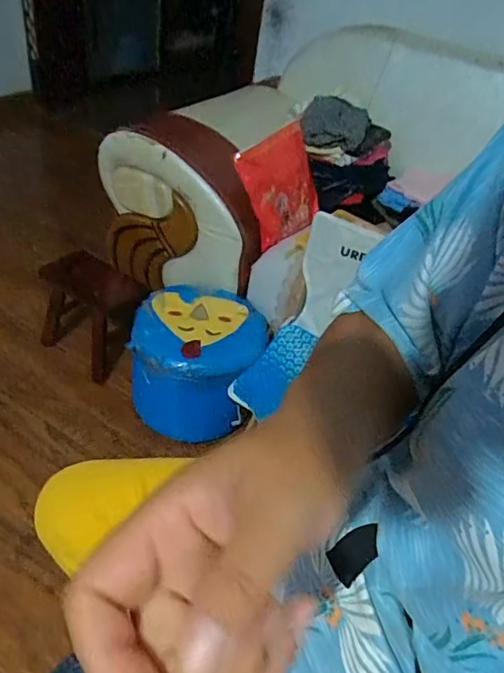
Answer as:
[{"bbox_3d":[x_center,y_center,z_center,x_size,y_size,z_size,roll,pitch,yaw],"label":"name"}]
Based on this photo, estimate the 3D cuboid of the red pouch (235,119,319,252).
[{"bbox_3d":[0.067,-0.339,1.144,0.029,0.225,0.232,13,42,41],"label":"red pouch"}]

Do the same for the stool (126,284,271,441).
[{"bbox_3d":[-0.121,0.056,1.165,0.283,0.204,0.281,6,41,-6],"label":"stool"}]

